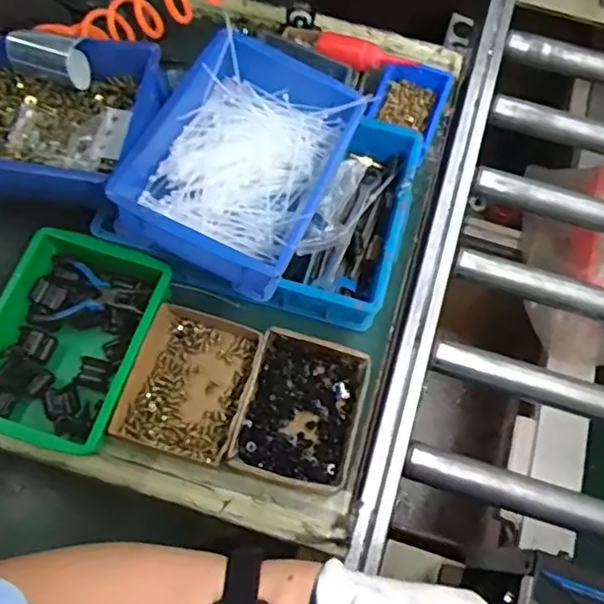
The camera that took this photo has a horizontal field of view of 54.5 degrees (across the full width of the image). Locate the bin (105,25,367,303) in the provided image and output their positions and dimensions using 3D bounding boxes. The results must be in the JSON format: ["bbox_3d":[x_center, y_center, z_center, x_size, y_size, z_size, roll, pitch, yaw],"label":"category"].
[{"bbox_3d":[-0.060,-0.184,0.723,0.212,0.096,0.321,25,69,7],"label":"bin"}]

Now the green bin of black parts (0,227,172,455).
[{"bbox_3d":[-0.287,0.050,0.727,0.185,0.072,0.249,18,69,5],"label":"green bin of black parts"}]

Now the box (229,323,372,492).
[{"bbox_3d":[0.001,0.133,0.728,0.142,0.041,0.179,14,68,3],"label":"box"}]

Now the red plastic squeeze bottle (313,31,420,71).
[{"bbox_3d":[0.097,-0.367,0.872,0.150,0.032,0.036,17,69,4],"label":"red plastic squeeze bottle"}]

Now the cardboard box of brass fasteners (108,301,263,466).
[{"bbox_3d":[-0.138,0.098,0.730,0.141,0.031,0.176,15,69,4],"label":"cardboard box of brass fasteners"}]

